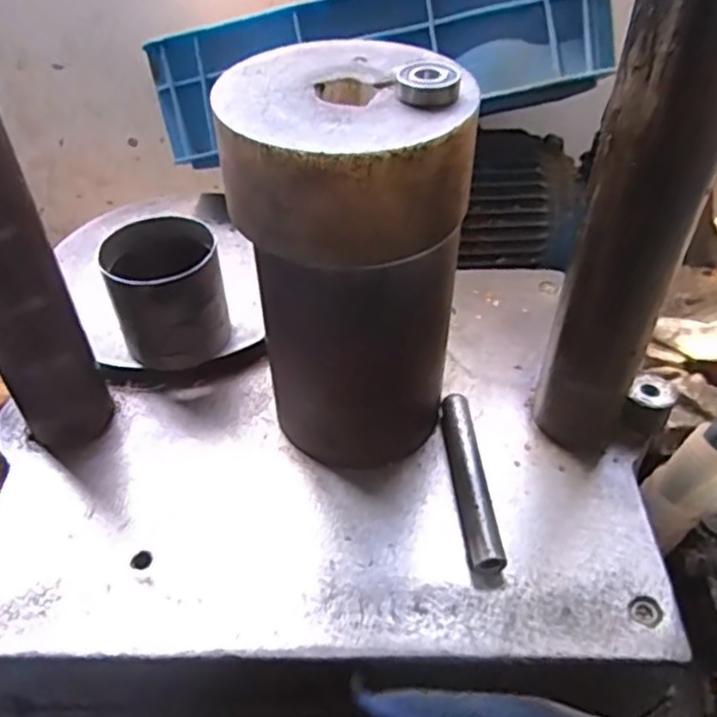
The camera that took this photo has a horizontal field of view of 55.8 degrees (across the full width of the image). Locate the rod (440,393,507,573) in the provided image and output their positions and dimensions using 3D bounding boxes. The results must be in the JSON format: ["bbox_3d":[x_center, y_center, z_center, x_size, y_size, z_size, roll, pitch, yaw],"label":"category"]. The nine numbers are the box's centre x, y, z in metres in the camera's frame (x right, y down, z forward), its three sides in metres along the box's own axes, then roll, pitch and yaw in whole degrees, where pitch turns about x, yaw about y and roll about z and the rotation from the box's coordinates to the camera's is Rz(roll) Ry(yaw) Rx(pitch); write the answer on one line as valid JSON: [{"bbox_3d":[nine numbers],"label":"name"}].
[{"bbox_3d":[0.079,0.086,0.486,0.023,0.020,0.141,-3,44,-2],"label":"rod"}]

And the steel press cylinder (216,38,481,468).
[{"bbox_3d":[-0.009,-0.058,0.459,0.133,0.263,0.139,-15,46,-14],"label":"steel press cylinder"}]

